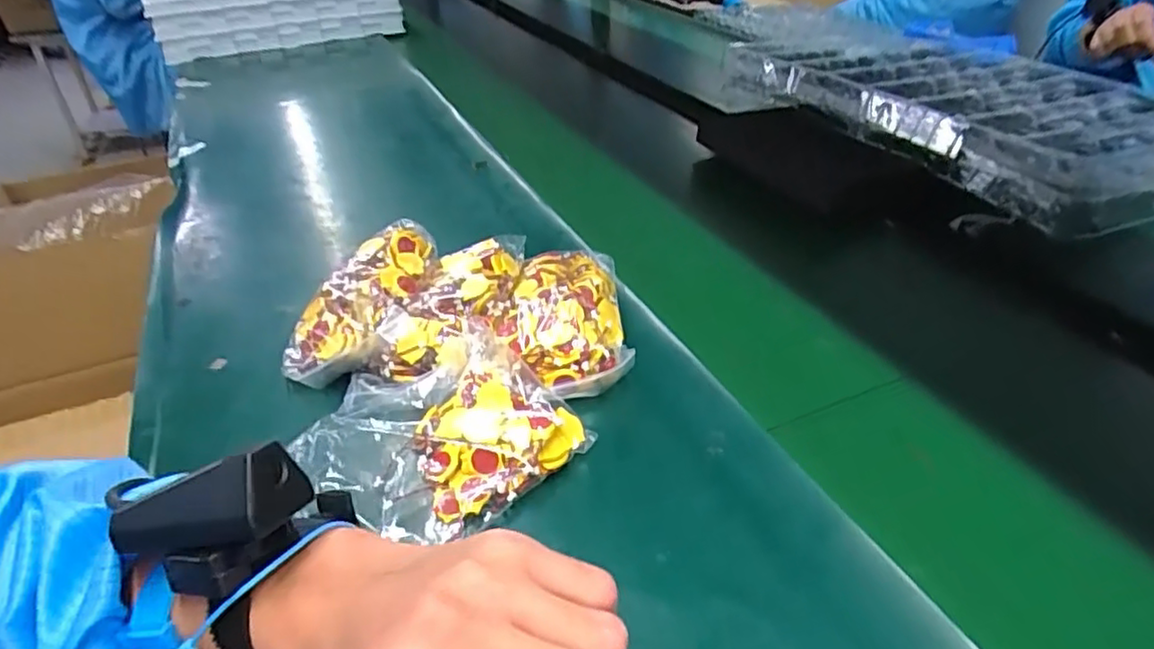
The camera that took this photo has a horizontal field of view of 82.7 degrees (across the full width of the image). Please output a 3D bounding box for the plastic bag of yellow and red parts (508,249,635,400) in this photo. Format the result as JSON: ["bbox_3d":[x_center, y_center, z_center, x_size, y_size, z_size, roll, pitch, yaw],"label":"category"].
[{"bbox_3d":[-0.006,-0.013,0.473,0.076,0.027,0.154,-3,36,-2],"label":"plastic bag of yellow and red parts"}]

